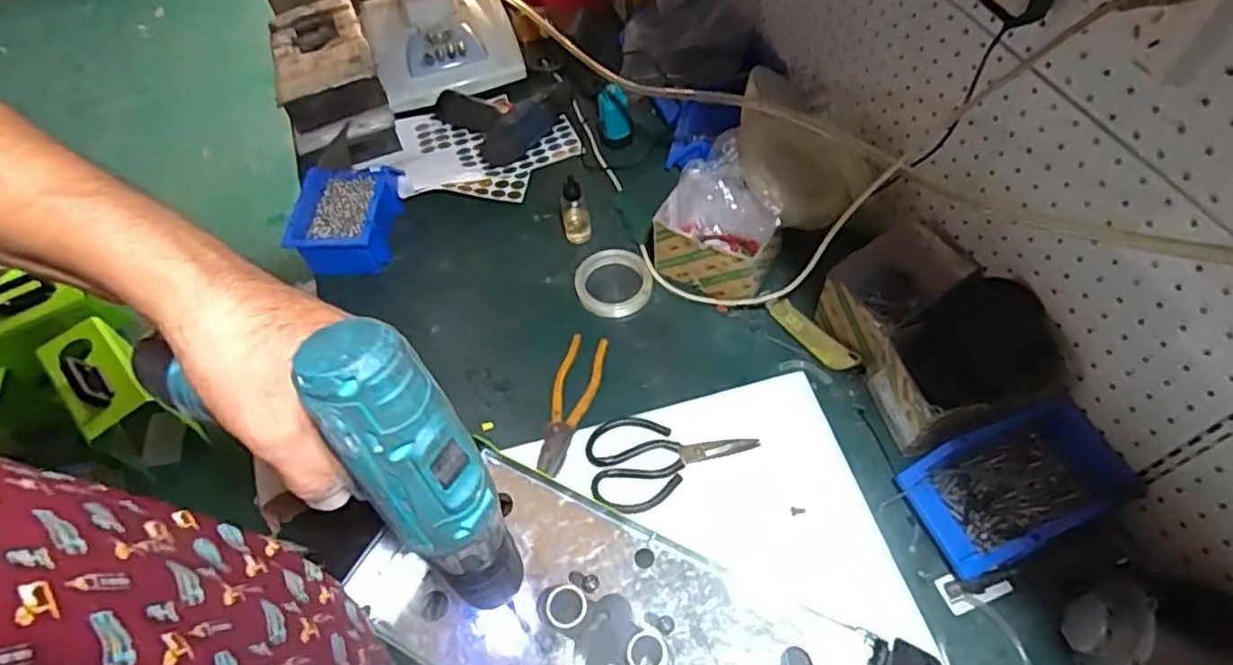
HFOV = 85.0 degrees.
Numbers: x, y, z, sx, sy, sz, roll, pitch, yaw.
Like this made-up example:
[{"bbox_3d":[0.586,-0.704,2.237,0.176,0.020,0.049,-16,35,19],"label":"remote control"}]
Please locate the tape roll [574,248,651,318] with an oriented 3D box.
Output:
[{"bbox_3d":[-0.003,-0.065,0.879,0.096,0.011,0.102,-1,57,2],"label":"tape roll"}]

